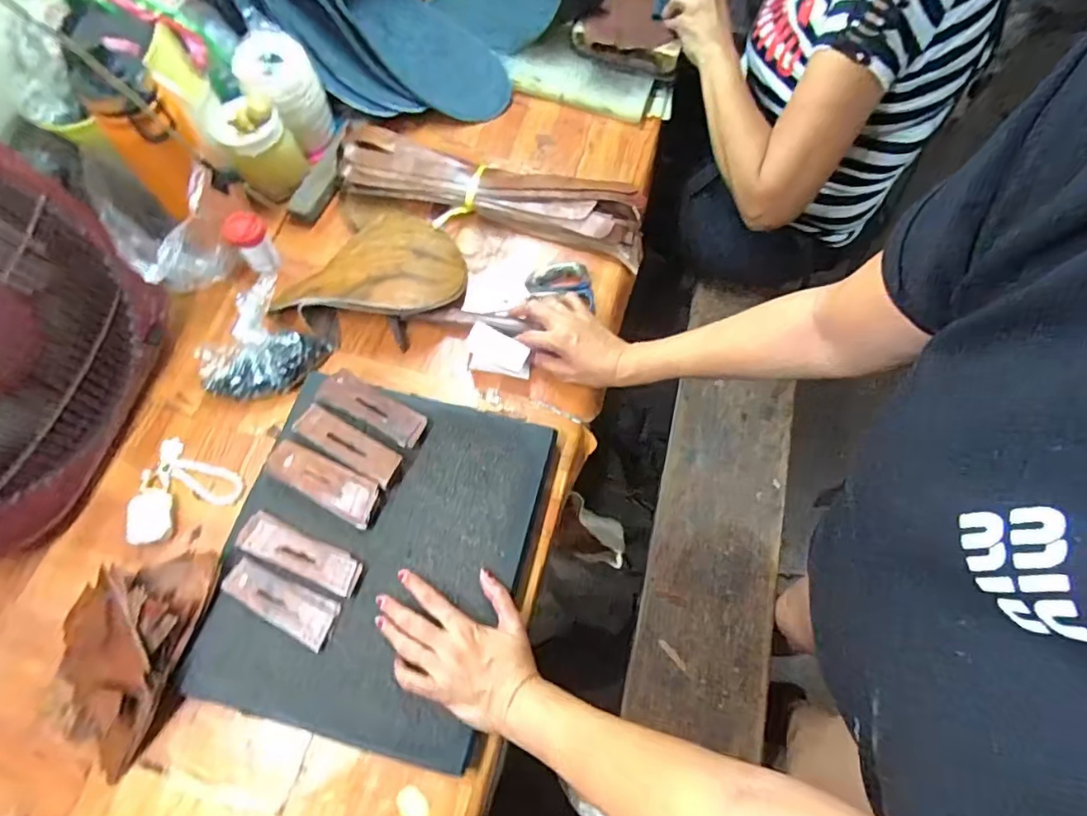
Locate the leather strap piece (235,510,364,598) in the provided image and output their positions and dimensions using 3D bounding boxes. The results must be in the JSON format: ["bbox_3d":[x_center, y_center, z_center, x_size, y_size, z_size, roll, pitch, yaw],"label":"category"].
[{"bbox_3d":[-0.235,0.141,0.542,0.126,0.012,0.038,22,69,9],"label":"leather strap piece"}]

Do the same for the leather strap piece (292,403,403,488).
[{"bbox_3d":[-0.204,0.036,0.581,0.122,0.006,0.035,29,70,11],"label":"leather strap piece"}]

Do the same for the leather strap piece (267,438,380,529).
[{"bbox_3d":[-0.222,0.072,0.567,0.123,0.023,0.045,27,70,11],"label":"leather strap piece"}]

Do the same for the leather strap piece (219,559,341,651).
[{"bbox_3d":[-0.250,0.183,0.532,0.112,0.007,0.041,25,69,10],"label":"leather strap piece"}]

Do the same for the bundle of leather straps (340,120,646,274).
[{"bbox_3d":[-0.067,-0.281,0.724,0.411,0.044,0.091,17,68,7],"label":"bundle of leather straps"}]

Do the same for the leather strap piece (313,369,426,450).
[{"bbox_3d":[-0.184,-0.001,0.601,0.125,0.004,0.041,26,69,10],"label":"leather strap piece"}]

